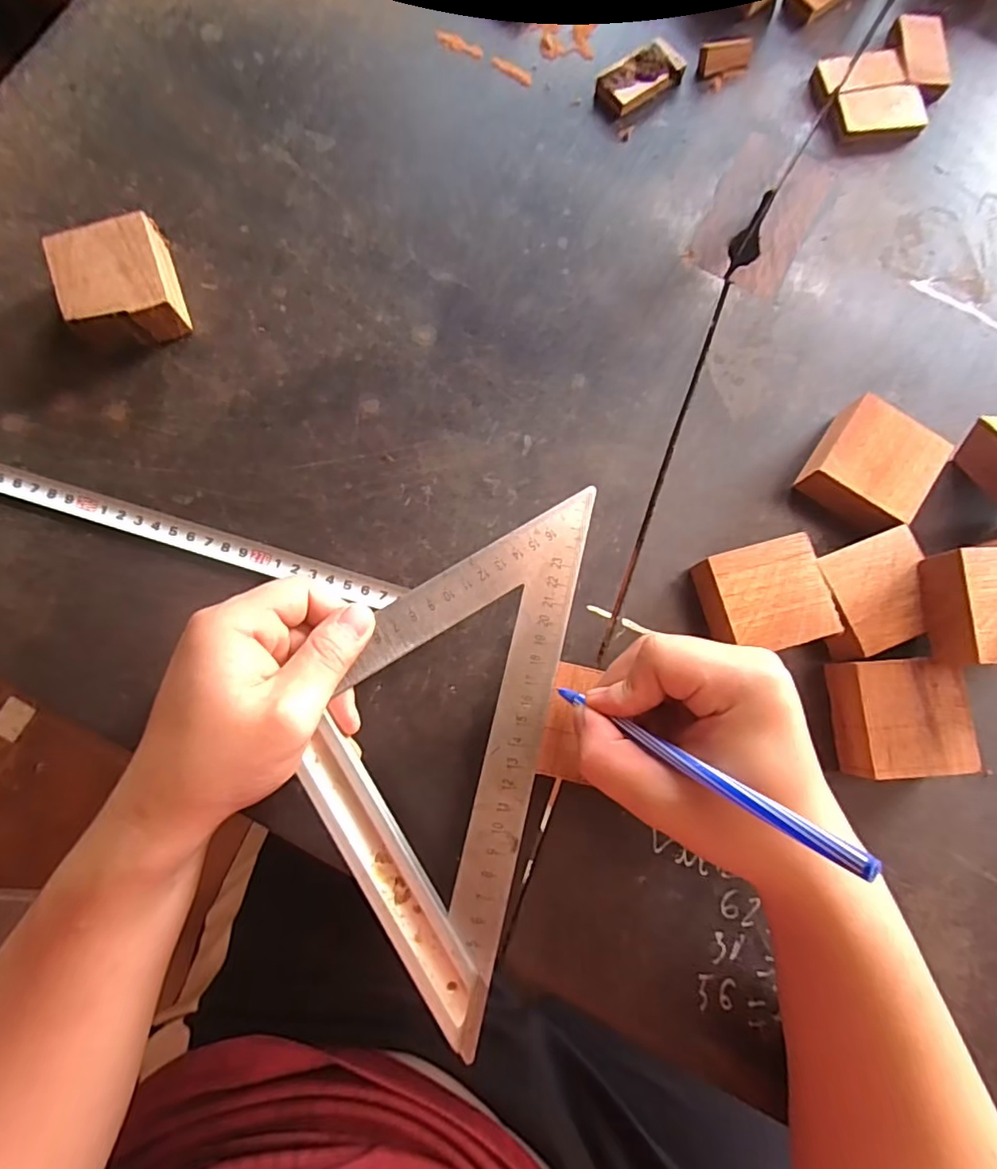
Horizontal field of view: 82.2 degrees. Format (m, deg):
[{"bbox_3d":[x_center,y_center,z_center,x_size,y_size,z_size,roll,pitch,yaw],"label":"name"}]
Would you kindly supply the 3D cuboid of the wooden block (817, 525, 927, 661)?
[{"bbox_3d":[0.197,0.006,0.306,0.055,0.029,0.054,-20,82,-6],"label":"wooden block"}]

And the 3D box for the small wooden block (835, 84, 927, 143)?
[{"bbox_3d":[0.245,-0.303,0.369,0.060,0.009,0.035,-10,81,-4],"label":"small wooden block"}]

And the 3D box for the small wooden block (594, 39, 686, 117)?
[{"bbox_3d":[0.092,-0.326,0.369,0.059,0.012,0.028,-33,83,-7],"label":"small wooden block"}]

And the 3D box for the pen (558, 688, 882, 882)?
[{"bbox_3d":[0.070,0.067,0.218,0.005,0.136,0.006,42,78,-37],"label":"pen"}]

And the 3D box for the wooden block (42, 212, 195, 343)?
[{"bbox_3d":[-0.210,-0.166,0.320,0.054,0.029,0.063,-18,82,-5],"label":"wooden block"}]

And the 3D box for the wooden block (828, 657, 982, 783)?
[{"bbox_3d":[0.207,0.068,0.296,0.054,0.029,0.057,-1,80,-3],"label":"wooden block"}]

